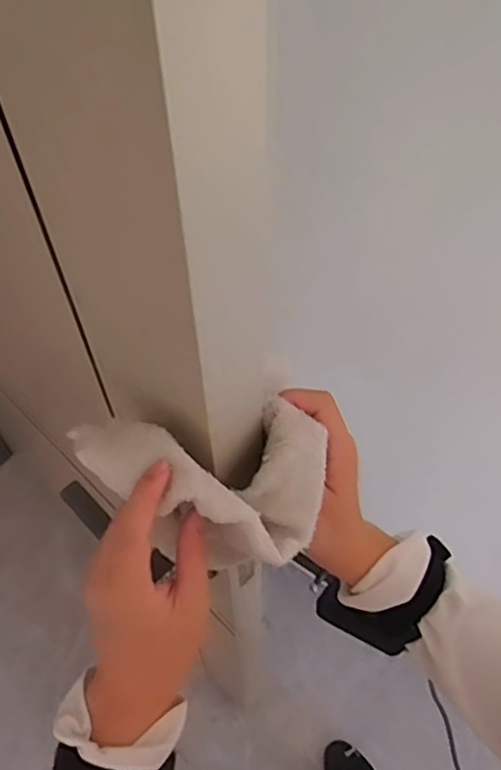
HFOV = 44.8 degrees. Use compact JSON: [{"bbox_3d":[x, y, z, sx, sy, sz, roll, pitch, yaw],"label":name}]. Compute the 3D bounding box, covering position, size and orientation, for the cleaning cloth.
[{"bbox_3d":[-0.019,0.064,0.369,0.141,0.073,0.091,-15,54,-9],"label":"cleaning cloth"}]

